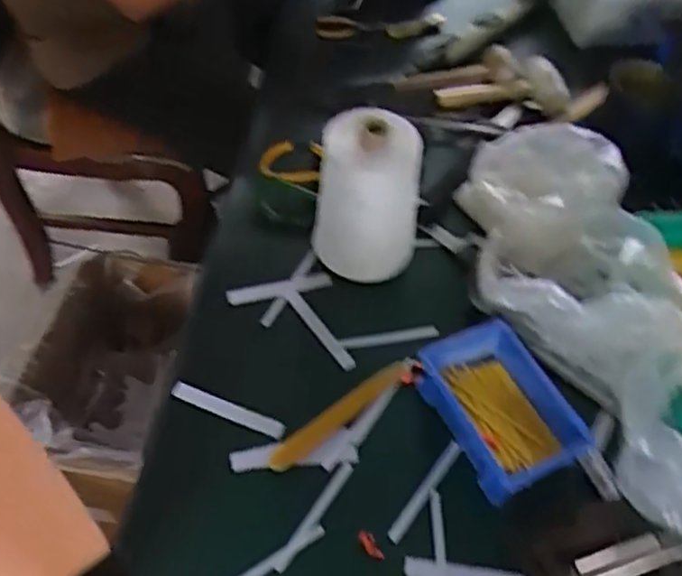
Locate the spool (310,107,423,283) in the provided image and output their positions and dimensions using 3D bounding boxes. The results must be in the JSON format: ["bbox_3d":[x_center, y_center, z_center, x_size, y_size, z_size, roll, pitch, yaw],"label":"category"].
[{"bbox_3d":[0.023,-0.092,0.689,0.098,0.169,0.098,1,53,-2],"label":"spool"}]

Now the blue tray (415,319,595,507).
[{"bbox_3d":[0.143,0.106,0.626,0.098,0.045,0.144,-20,56,-19],"label":"blue tray"}]

